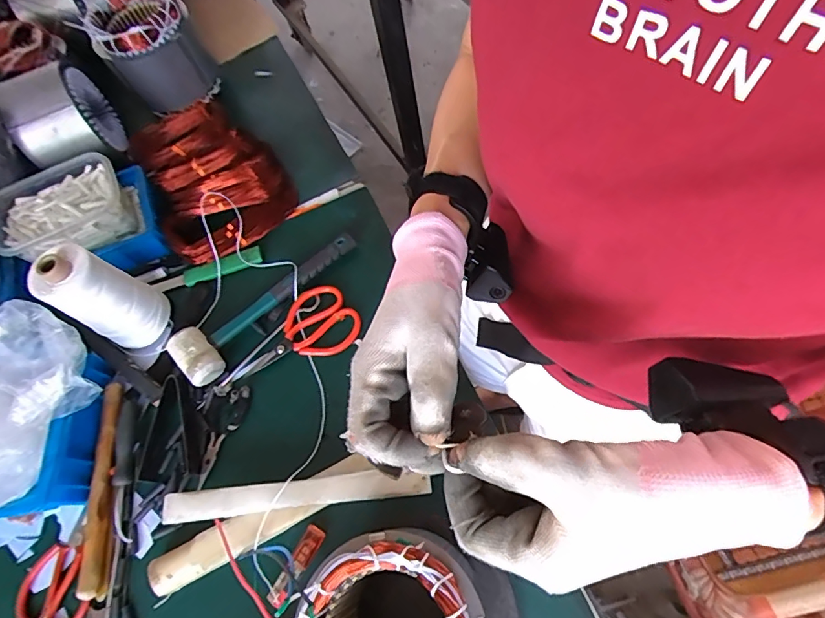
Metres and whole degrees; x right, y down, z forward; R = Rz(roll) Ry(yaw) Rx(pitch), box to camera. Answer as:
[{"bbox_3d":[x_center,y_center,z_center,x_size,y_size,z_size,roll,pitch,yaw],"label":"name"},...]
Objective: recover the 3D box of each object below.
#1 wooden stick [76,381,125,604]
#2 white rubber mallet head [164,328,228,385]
[{"bbox_3d":[-0.384,0.213,0.578,0.024,0.023,0.243,-7,68,0],"label":"wooden stick"},{"bbox_3d":[-0.286,0.063,0.623,0.071,0.048,0.052,41,76,19],"label":"white rubber mallet head"}]

